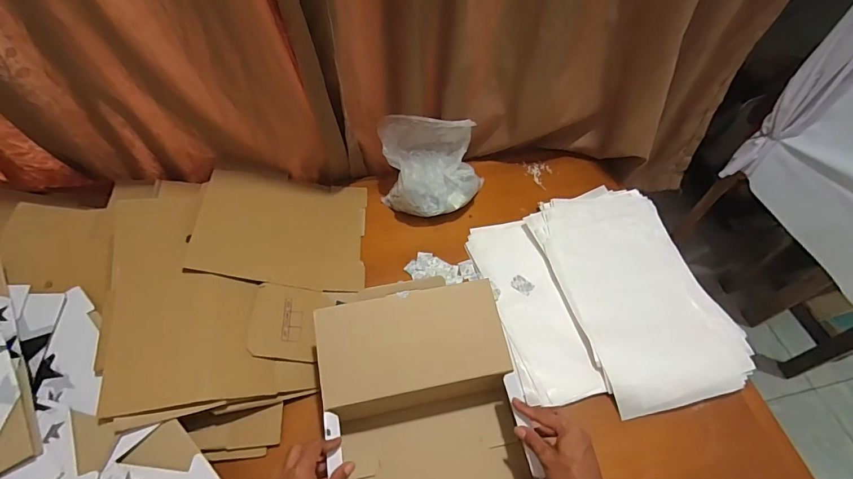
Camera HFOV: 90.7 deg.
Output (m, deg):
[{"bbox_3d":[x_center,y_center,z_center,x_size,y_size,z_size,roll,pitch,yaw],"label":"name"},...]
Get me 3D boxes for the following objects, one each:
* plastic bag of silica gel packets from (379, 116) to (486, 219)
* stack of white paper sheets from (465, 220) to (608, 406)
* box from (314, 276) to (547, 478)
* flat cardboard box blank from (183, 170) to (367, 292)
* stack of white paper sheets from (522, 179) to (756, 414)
[{"bbox_3d":[0.012,-0.151,0.863,0.208,0.161,0.149,-3,53,-5],"label":"plastic bag of silica gel packets"},{"bbox_3d":[0.187,0.116,0.780,0.131,0.030,0.365,-11,54,-11],"label":"stack of white paper sheets"},{"bbox_3d":[-0.009,0.239,0.647,0.278,0.161,0.290,-8,53,-8],"label":"box"},{"bbox_3d":[-0.273,-0.030,0.829,0.302,0.019,0.265,11,49,-20],"label":"flat cardboard box blank"},{"bbox_3d":[0.382,0.083,0.795,0.264,0.040,0.429,-13,60,-8],"label":"stack of white paper sheets"}]

